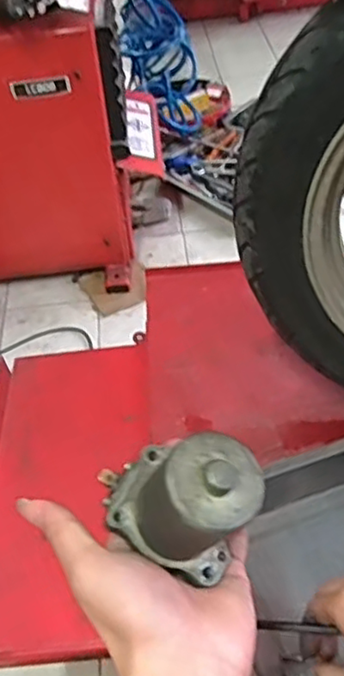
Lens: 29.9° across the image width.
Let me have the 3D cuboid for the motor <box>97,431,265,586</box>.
[{"bbox_3d":[0.012,0.084,0.330,0.075,0.083,0.054,44,59,6],"label":"motor"}]

